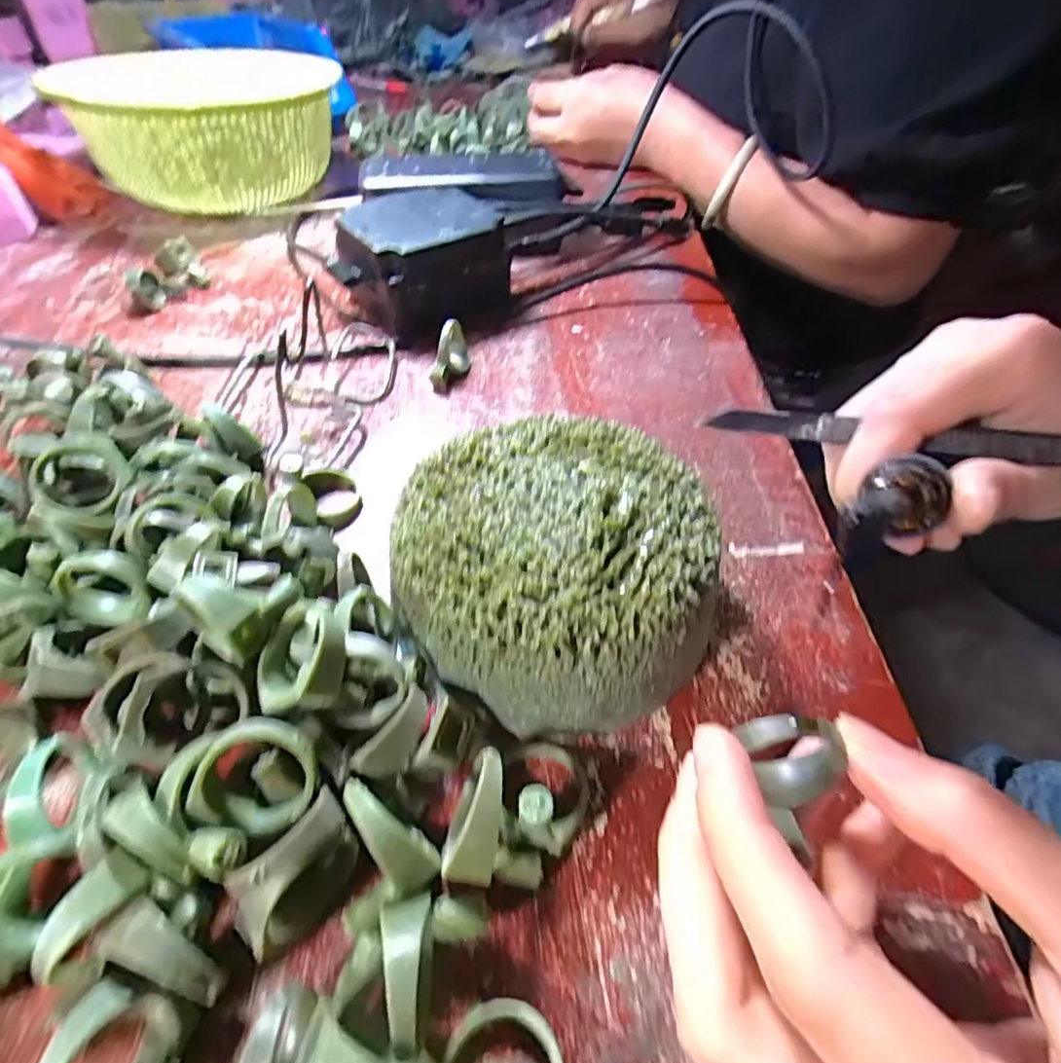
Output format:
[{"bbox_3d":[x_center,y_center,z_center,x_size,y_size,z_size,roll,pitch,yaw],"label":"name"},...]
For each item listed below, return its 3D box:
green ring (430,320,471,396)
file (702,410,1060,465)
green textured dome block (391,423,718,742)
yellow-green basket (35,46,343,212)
[{"bbox_3d":[-0.042,-0.091,0.294,0.017,0.025,0.031,1,48,0],"label":"green ring"},{"bbox_3d":[0.136,-0.027,0.171,0.159,0.008,0.007,11,48,26],"label":"file"},{"bbox_3d":[0.009,0.011,0.188,0.100,0.045,0.103,-9,50,-9],"label":"green textured dome block"},{"bbox_3d":[-0.230,-0.293,0.435,0.162,0.082,0.158,-7,49,-7],"label":"yellow-green basket"}]

